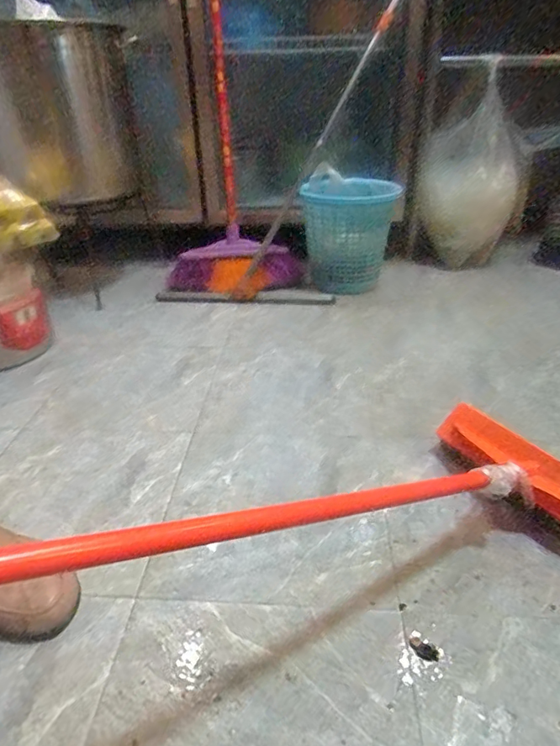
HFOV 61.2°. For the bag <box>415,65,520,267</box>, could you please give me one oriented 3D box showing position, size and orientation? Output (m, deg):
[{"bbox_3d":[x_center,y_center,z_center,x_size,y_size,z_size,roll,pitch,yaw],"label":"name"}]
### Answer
[{"bbox_3d":[0.520,-0.521,1.332,0.214,0.460,0.224,1,32,4],"label":"bag"}]

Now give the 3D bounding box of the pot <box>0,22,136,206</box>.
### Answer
[{"bbox_3d":[-0.537,-0.602,1.120,0.257,0.348,0.248,22,39,33],"label":"pot"}]

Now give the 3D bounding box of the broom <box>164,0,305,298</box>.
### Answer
[{"bbox_3d":[-0.139,-0.590,1.129,0.307,0.821,0.252,24,40,35],"label":"broom"}]

